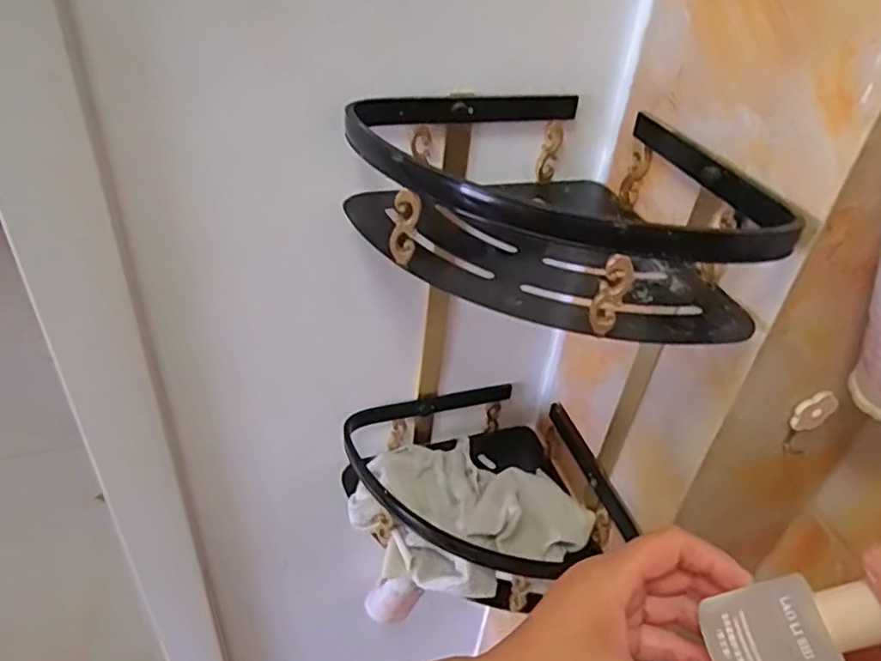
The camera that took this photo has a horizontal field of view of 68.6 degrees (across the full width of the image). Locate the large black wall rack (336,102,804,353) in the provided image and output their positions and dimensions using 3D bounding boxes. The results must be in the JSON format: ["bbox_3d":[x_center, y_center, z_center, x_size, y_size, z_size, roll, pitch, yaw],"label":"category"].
[{"bbox_3d":[0.077,-0.091,0.439,0.285,0.078,0.191,19,41,17],"label":"large black wall rack"}]

